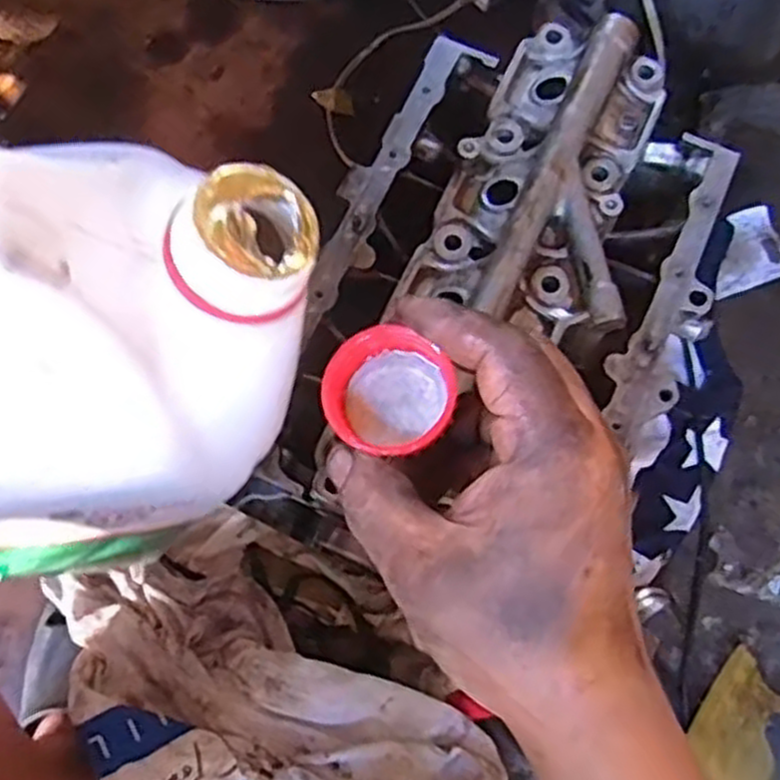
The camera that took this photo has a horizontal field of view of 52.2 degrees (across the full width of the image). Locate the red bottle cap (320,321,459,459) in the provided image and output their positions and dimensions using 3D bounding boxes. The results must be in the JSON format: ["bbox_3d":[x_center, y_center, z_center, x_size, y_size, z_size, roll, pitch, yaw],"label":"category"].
[{"bbox_3d":[0.000,0.002,0.277,0.044,0.021,0.042,0,75,1],"label":"red bottle cap"}]

